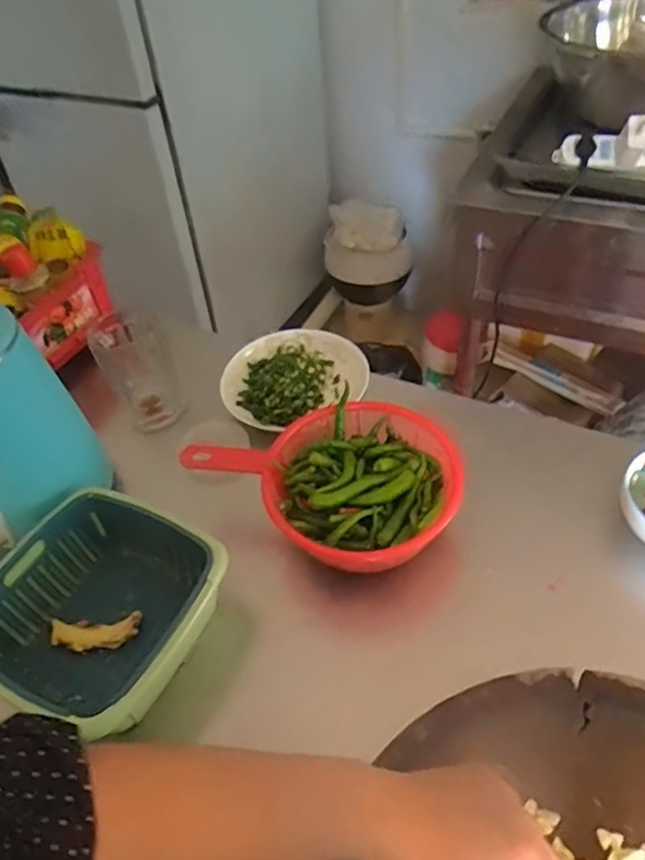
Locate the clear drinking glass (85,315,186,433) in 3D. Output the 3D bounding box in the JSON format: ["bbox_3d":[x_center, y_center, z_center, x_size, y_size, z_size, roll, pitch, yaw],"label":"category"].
[{"bbox_3d":[-0.226,-0.068,0.774,0.080,0.119,0.088,-25,49,-15],"label":"clear drinking glass"}]

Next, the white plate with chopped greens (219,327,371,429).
[{"bbox_3d":[-0.036,-0.074,0.797,0.181,0.035,0.174,-3,47,4],"label":"white plate with chopped greens"}]

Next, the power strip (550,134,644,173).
[{"bbox_3d":[0.478,-0.457,1.031,0.180,0.047,0.046,10,50,16],"label":"power strip"}]

